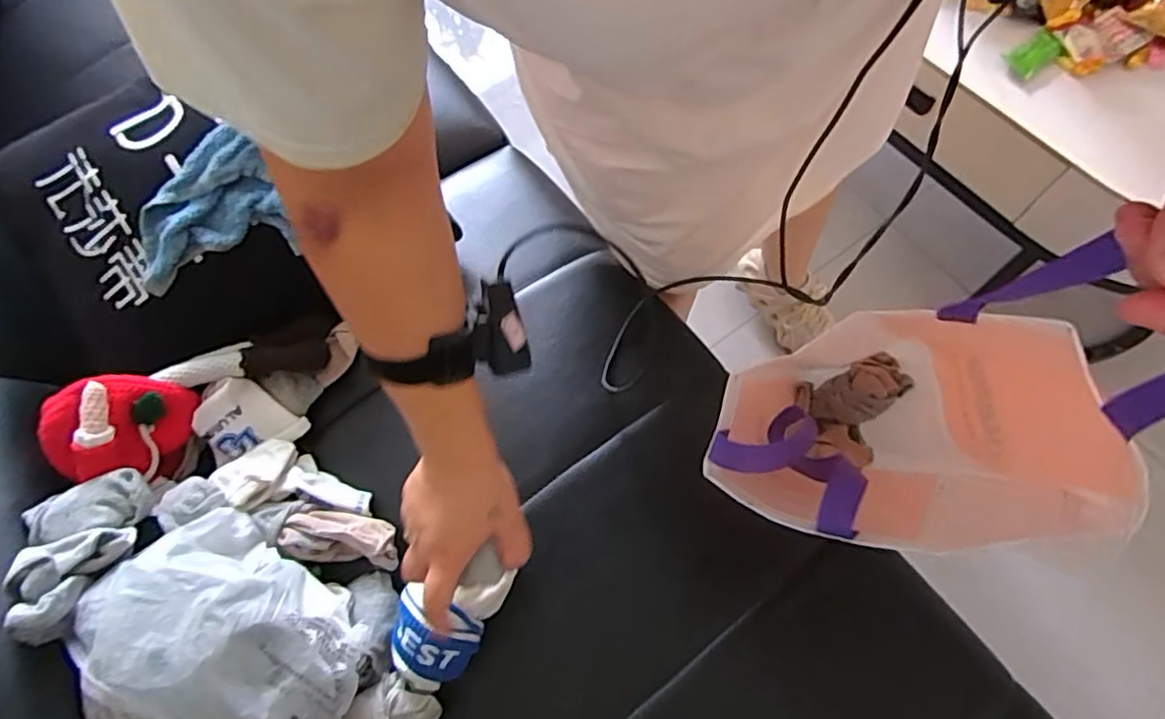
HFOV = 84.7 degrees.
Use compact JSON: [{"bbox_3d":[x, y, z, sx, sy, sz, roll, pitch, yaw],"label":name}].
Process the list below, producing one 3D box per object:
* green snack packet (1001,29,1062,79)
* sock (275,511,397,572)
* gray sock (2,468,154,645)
[{"bbox_3d":[0.595,-0.405,0.843,0.064,0.016,0.044,-37,71,-12],"label":"green snack packet"},{"bbox_3d":[-0.222,0.164,0.588,0.101,0.030,0.044,5,68,5],"label":"sock"},{"bbox_3d":[-0.410,0.148,0.518,0.093,0.057,0.119,-29,69,-9],"label":"gray sock"}]

